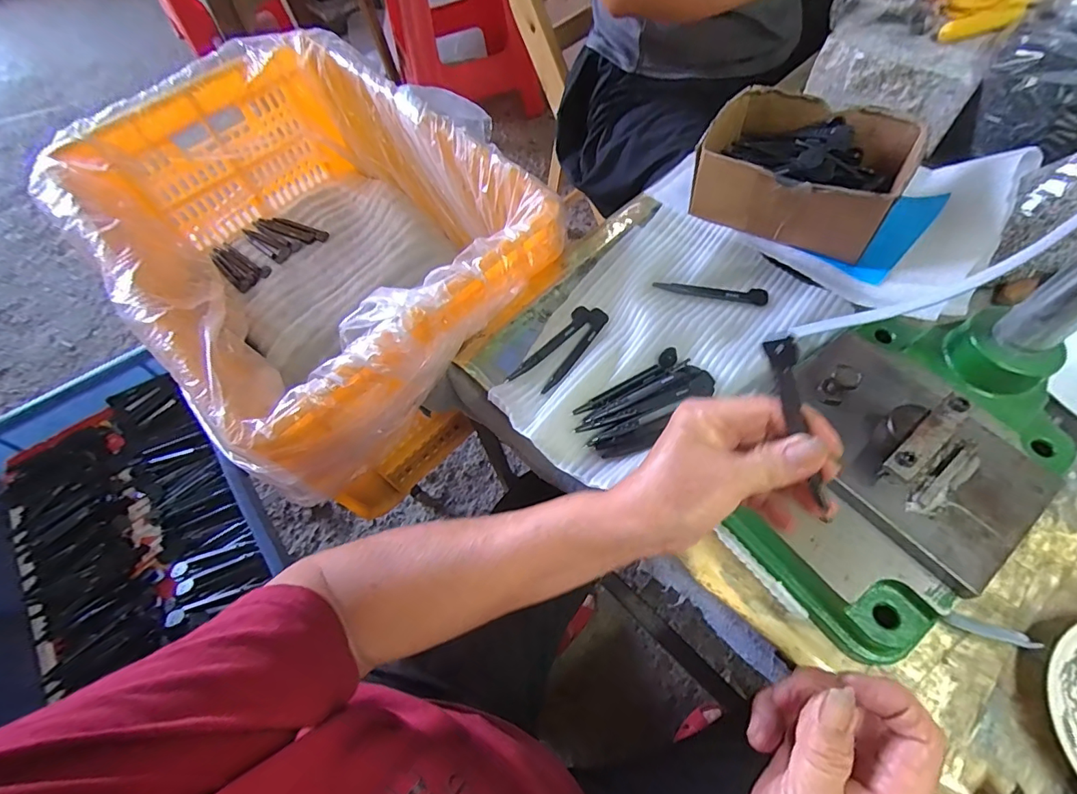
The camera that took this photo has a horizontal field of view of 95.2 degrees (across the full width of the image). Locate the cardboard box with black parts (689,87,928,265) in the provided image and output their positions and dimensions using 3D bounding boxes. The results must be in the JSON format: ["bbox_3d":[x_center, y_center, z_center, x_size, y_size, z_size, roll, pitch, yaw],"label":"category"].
[{"bbox_3d":[0.239,-0.209,0.451,0.163,0.070,0.127,28,67,18],"label":"cardboard box with black parts"}]

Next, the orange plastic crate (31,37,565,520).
[{"bbox_3d":[-0.242,-0.150,0.586,0.354,0.259,0.494,-40,66,-16],"label":"orange plastic crate"}]

